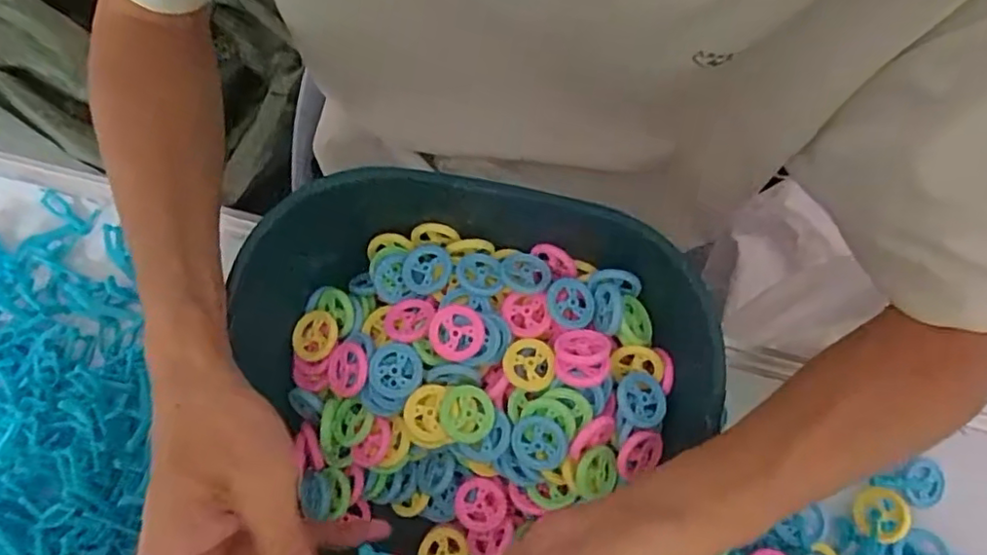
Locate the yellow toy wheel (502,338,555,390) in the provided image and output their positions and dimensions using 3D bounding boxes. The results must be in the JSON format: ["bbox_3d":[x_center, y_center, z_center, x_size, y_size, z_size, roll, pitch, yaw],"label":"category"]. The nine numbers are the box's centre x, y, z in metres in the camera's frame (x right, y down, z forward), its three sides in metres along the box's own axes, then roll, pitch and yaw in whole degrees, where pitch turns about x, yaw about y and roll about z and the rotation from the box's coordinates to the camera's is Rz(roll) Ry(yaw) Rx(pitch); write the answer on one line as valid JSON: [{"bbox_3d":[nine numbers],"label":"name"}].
[{"bbox_3d":[0.019,0.047,0.329,0.027,0.008,0.028,0,79,0],"label":"yellow toy wheel"}]

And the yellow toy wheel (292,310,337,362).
[{"bbox_3d":[-0.104,0.034,0.350,0.028,0.004,0.029,-5,73,17],"label":"yellow toy wheel"}]

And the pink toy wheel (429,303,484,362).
[{"bbox_3d":[-0.020,0.030,0.321,0.029,0.004,0.029,0,87,4],"label":"pink toy wheel"}]

